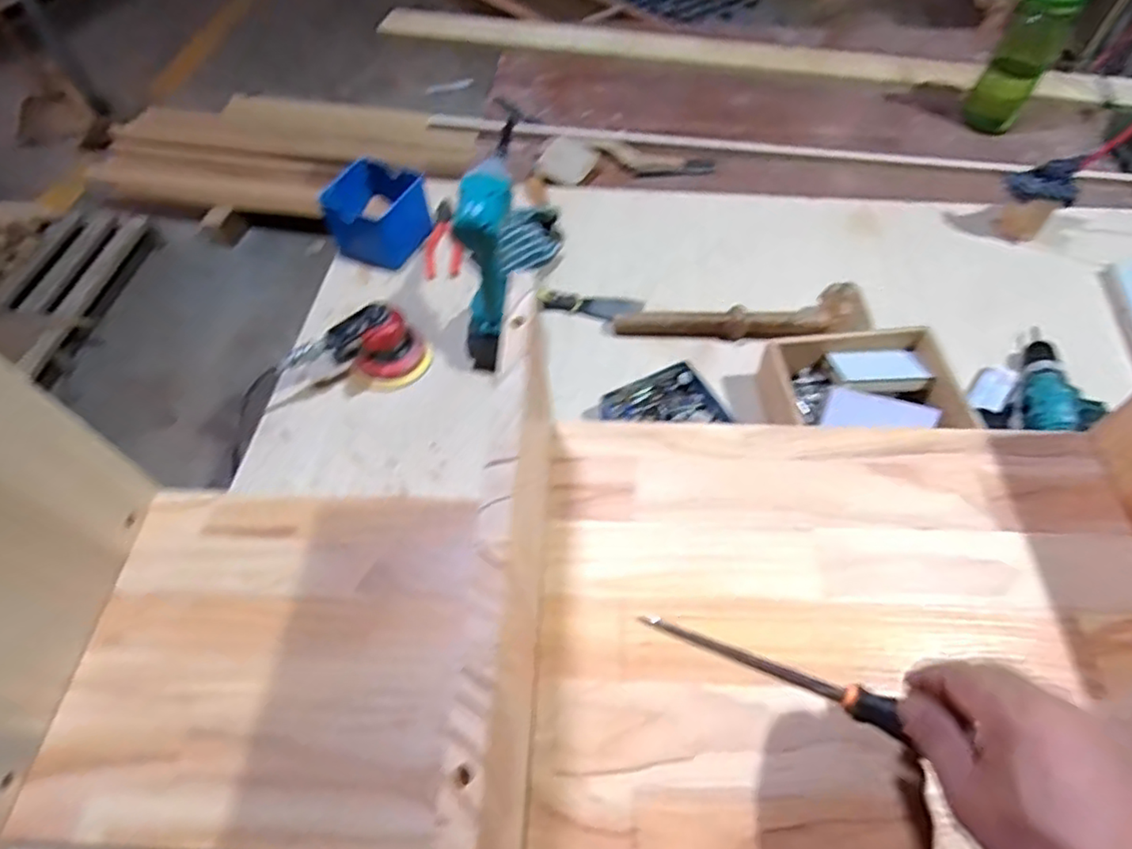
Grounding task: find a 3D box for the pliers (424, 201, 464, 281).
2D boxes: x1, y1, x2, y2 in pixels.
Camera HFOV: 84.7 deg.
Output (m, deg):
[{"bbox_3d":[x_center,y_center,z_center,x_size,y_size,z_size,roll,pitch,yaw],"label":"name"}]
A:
[{"bbox_3d":[-0.203,-0.303,1.023,0.064,0.021,0.165,-8,57,-3],"label":"pliers"}]

